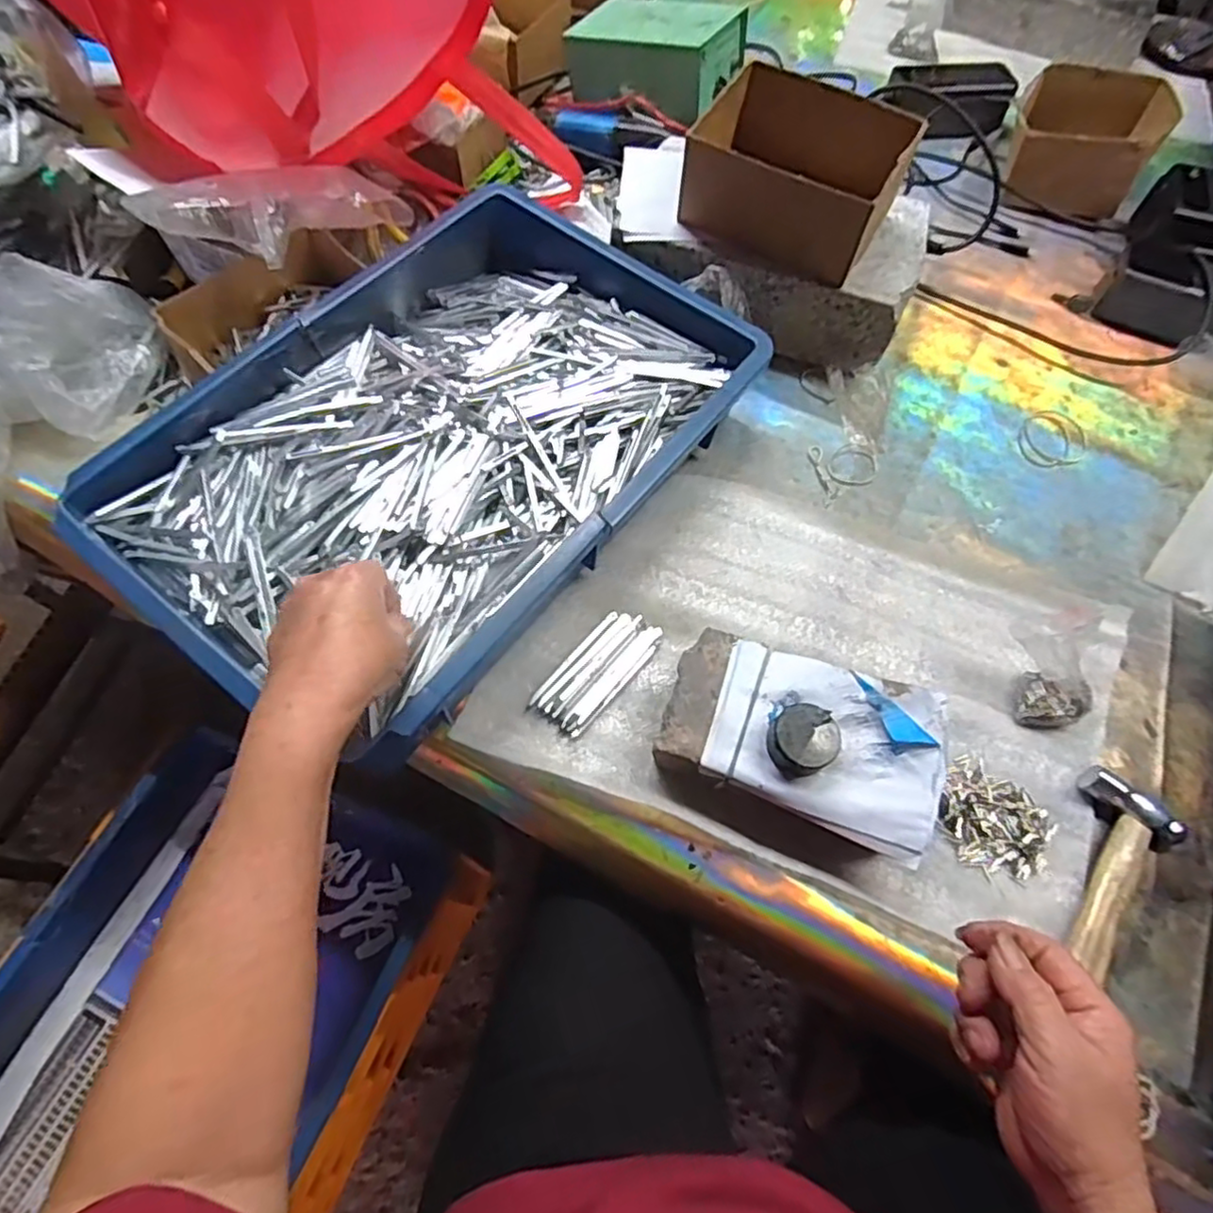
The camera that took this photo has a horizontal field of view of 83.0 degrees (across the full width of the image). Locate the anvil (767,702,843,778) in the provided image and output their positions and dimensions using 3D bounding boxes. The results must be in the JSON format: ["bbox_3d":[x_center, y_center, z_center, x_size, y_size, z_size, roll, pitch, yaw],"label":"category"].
[{"bbox_3d":[0.117,0.079,0.409,0.038,0.022,0.038,1,63,-2],"label":"anvil"}]

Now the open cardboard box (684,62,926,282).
[{"bbox_3d":[0.151,-0.342,0.544,0.144,0.069,0.116,29,66,12],"label":"open cardboard box"}]

